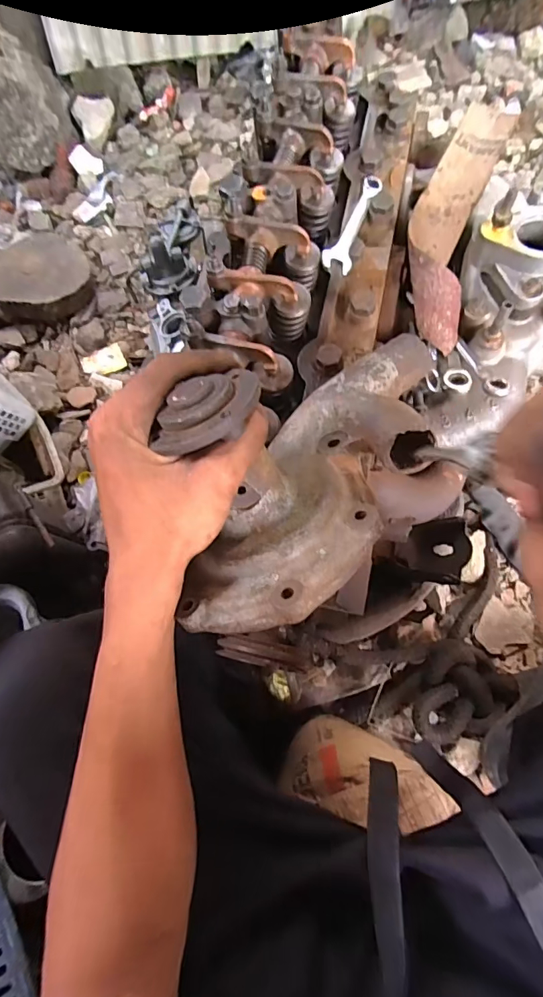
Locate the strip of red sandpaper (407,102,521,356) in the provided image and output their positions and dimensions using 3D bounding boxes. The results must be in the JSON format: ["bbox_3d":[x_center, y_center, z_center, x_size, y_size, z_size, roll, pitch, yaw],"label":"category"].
[{"bbox_3d":[0.165,-0.262,0.411,0.063,0.034,0.282,17,73,8],"label":"strip of red sandpaper"}]

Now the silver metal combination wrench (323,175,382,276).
[{"bbox_3d":[0.073,-0.246,0.401,0.025,0.007,0.136,21,64,-1],"label":"silver metal combination wrench"}]

